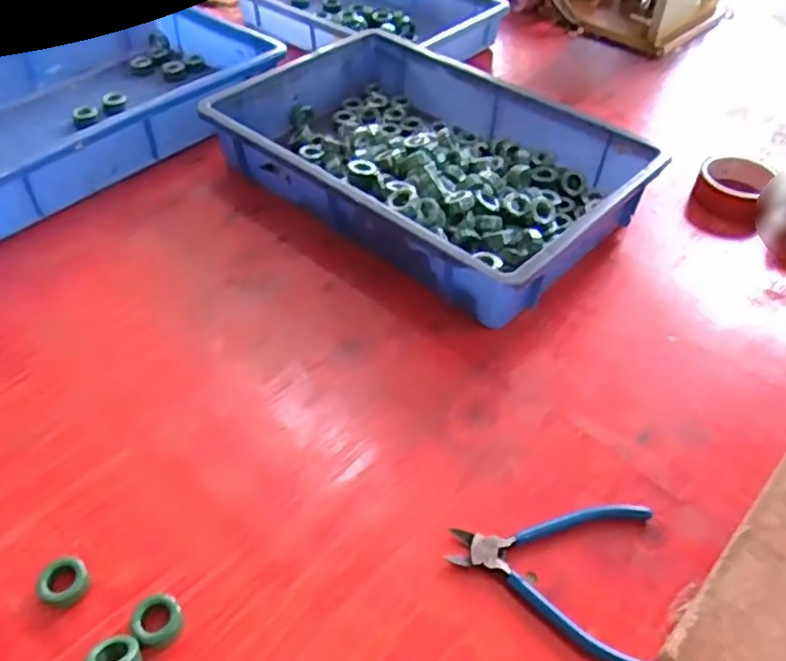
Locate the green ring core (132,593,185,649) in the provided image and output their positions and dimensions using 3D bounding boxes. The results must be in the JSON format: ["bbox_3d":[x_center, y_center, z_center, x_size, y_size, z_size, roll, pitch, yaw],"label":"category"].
[{"bbox_3d":[-0.150,0.186,0.430,0.029,0.013,0.031,0,46,0],"label":"green ring core"}]

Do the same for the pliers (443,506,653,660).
[{"bbox_3d":[0.109,0.163,0.461,0.137,0.011,0.116,8,47,7],"label":"pliers"}]

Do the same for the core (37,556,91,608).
[{"bbox_3d":[-0.218,0.167,0.445,0.029,0.014,0.031,0,46,0],"label":"core"}]

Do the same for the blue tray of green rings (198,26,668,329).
[{"bbox_3d":[0.035,-0.192,0.758,0.437,0.081,0.288,32,54,27],"label":"blue tray of green rings"}]

